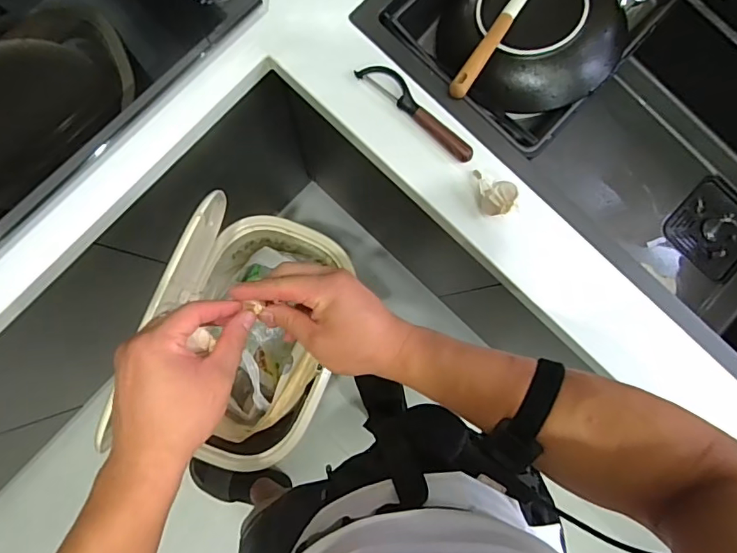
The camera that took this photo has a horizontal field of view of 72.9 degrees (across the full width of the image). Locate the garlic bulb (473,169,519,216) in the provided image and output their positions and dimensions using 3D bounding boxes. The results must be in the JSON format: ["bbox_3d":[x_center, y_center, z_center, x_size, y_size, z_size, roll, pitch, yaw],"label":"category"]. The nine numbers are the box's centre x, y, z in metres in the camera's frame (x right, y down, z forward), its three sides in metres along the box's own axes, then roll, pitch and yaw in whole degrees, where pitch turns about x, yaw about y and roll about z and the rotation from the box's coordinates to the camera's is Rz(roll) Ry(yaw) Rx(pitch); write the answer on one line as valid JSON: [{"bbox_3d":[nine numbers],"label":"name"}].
[{"bbox_3d":[0.146,-0.097,0.571,0.038,0.034,0.055,-7,86,-3],"label":"garlic bulb"}]

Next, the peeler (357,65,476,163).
[{"bbox_3d":[0.058,-0.195,0.581,0.164,0.019,0.030,40,85,1],"label":"peeler"}]

